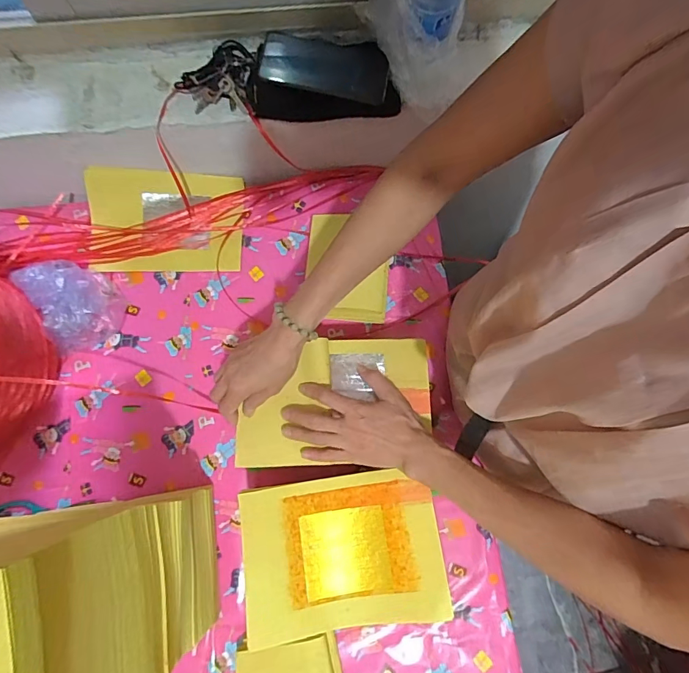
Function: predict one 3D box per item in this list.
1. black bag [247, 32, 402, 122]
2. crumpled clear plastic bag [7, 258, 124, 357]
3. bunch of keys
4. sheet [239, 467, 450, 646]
[{"bbox_3d":[-0.027,-0.354,0.584,0.196,0.033,0.116,-2,75,-2],"label":"black bag"},{"bbox_3d":[-0.399,-0.058,0.622,0.108,0.075,0.141,-29,78,-8],"label":"crumpled clear plastic bag"},{"bbox_3d":[-0.165,-0.341,0.570,0.104,0.044,0.077,-33,79,-9],"label":"bunch of keys"},{"bbox_3d":[-0.003,0.247,0.493,0.220,0.032,0.163,-7,76,-3],"label":"sheet"}]

